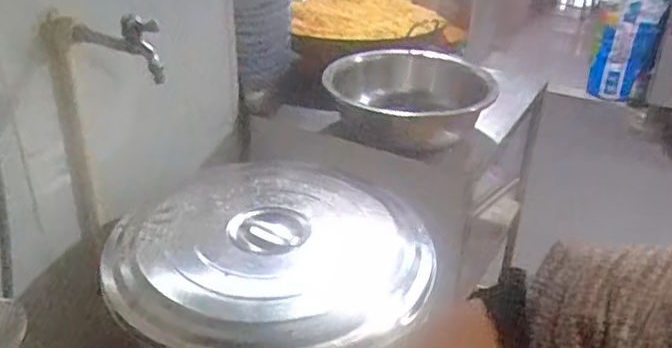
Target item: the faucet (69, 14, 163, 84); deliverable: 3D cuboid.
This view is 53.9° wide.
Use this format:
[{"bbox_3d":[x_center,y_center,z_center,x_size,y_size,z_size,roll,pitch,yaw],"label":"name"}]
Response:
[{"bbox_3d":[-0.317,-0.197,0.966,0.159,0.093,0.047,14,39,24],"label":"faucet"}]

